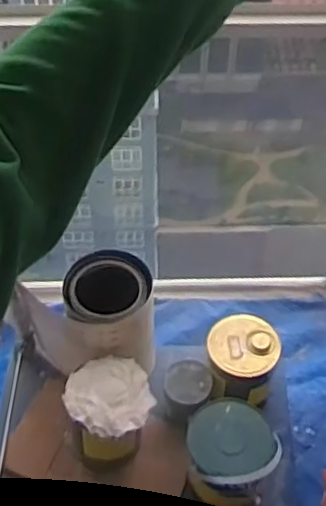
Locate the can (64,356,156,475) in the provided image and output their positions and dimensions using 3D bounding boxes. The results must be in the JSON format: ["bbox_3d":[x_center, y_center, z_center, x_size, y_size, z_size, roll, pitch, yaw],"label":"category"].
[{"bbox_3d":[-0.117,0.362,1.470,0.187,0.241,0.190,-18,53,-12],"label":"can"}]

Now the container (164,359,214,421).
[{"bbox_3d":[0.059,0.332,1.551,0.107,0.146,0.111,-1,52,1],"label":"container"}]

